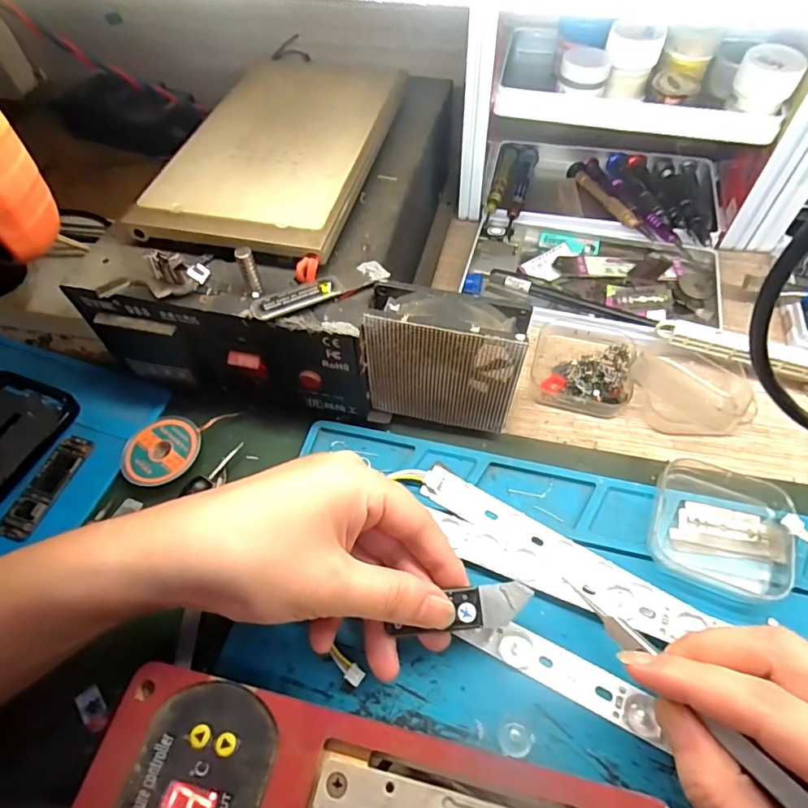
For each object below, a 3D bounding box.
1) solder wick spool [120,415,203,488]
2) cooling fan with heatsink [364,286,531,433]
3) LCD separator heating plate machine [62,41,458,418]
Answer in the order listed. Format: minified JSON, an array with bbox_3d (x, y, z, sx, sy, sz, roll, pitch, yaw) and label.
[{"bbox_3d":[-0.144,0.027,0.298,0.044,0.014,0.044,-1,56,2],"label":"solder wick spool"},{"bbox_3d":[0.022,-0.021,0.280,0.079,0.086,0.029,8,57,8],"label":"cooling fan with heatsink"},{"bbox_3d":[-0.069,-0.117,0.334,0.168,0.103,0.235,9,57,9],"label":"LCD separator heating plate machine"}]

